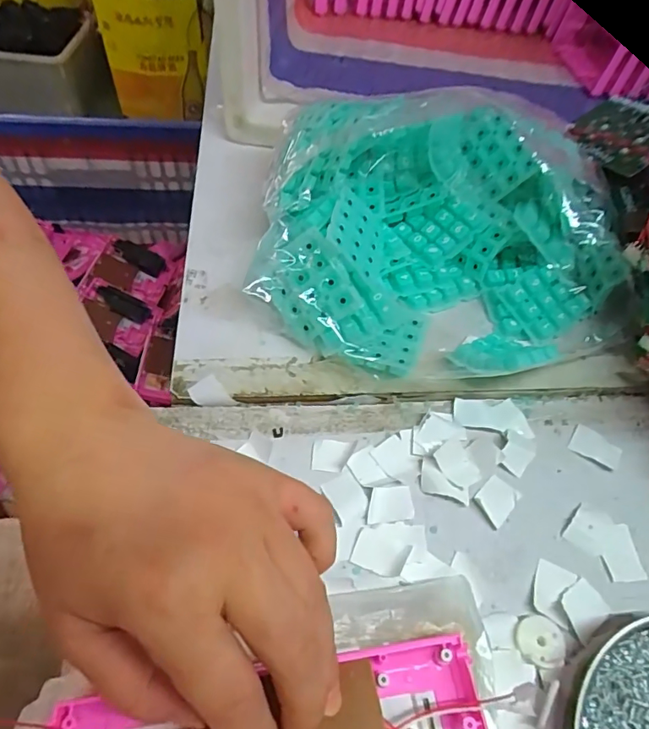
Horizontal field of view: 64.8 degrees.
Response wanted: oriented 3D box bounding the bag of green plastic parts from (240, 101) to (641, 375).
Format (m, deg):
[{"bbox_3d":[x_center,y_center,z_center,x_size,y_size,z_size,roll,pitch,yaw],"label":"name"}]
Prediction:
[{"bbox_3d":[0.084,-0.089,0.351,0.251,0.101,0.193,3,54,-2],"label":"bag of green plastic parts"}]

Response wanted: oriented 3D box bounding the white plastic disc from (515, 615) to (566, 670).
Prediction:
[{"bbox_3d":[0.106,0.136,0.250,0.024,0.006,0.023,2,54,-3],"label":"white plastic disc"}]

